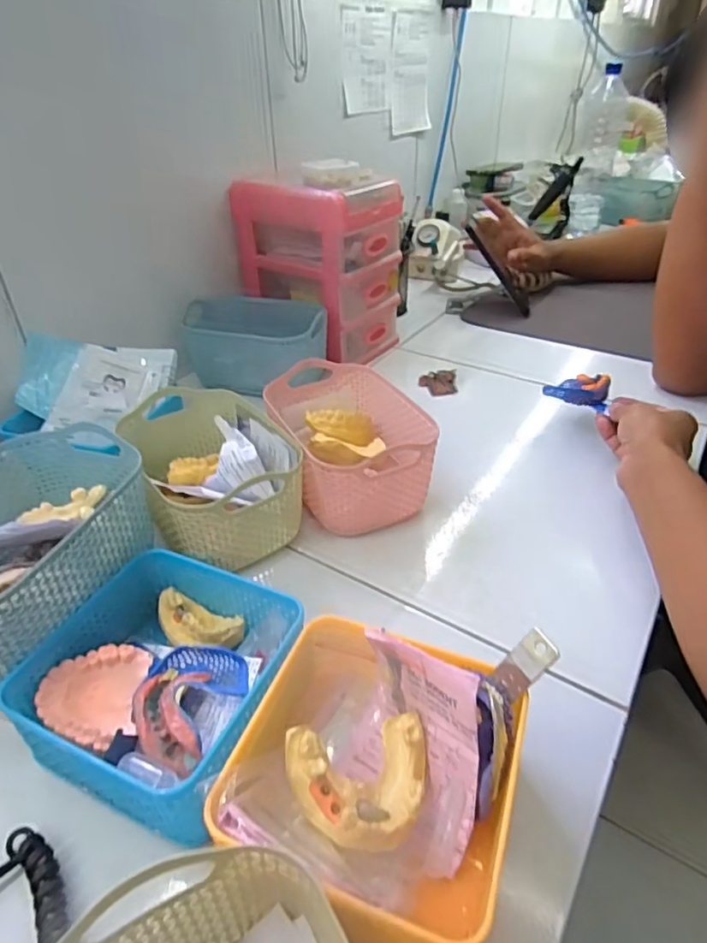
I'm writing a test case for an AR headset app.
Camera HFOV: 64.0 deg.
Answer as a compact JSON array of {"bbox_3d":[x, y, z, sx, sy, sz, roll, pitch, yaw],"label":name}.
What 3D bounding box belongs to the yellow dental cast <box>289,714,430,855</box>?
[{"bbox_3d":[0.007,0.152,0.279,0.071,0.027,0.057,-12,37,-13],"label":"yellow dental cast"}]

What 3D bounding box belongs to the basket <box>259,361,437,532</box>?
[{"bbox_3d":[-0.007,-0.029,0.526,0.119,0.075,0.179,-16,38,-18],"label":"basket"}]

